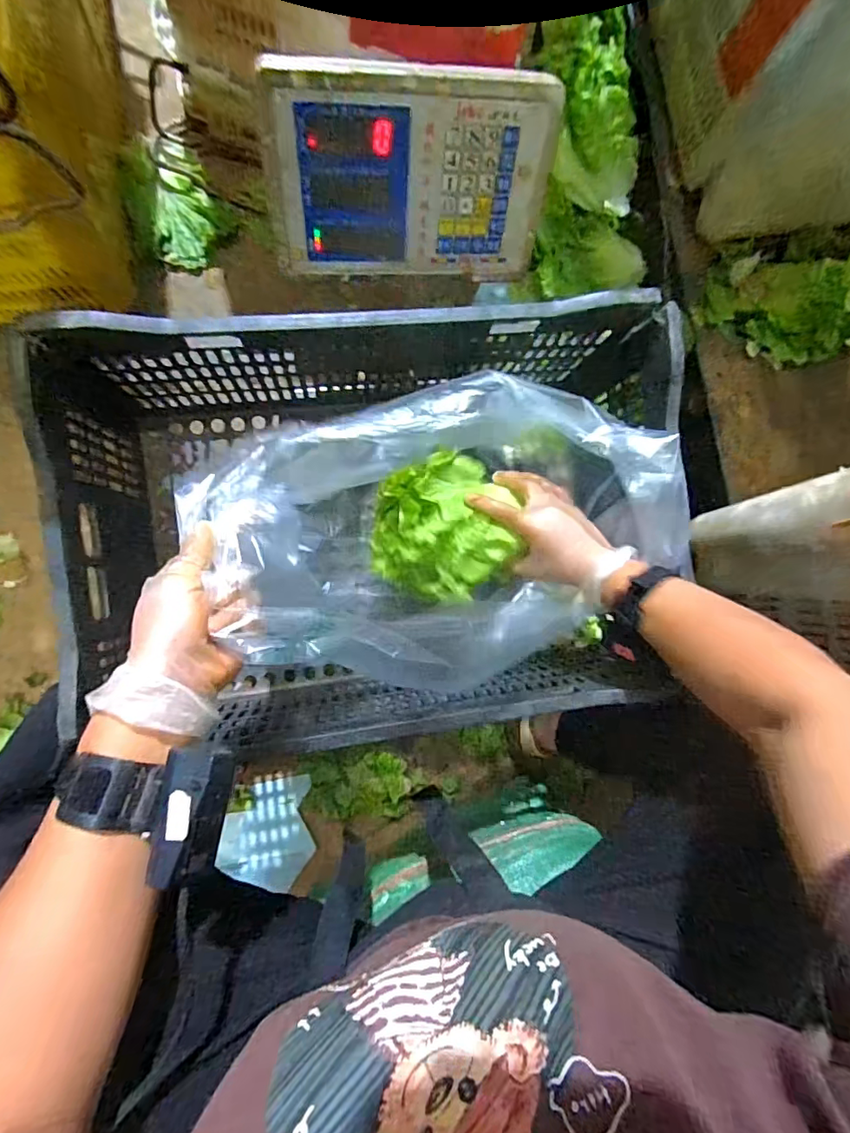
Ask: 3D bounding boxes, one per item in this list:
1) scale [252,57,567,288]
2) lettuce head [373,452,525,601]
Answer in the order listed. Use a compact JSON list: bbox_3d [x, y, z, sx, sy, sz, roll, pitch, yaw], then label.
[{"bbox_3d":[-0.013,-0.336,0.447,0.237,0.150,0.055,-4,54,-9],"label":"scale"},{"bbox_3d":[0.023,-0.044,0.537,0.168,0.118,0.137,-41,94,-7],"label":"lettuce head"}]

